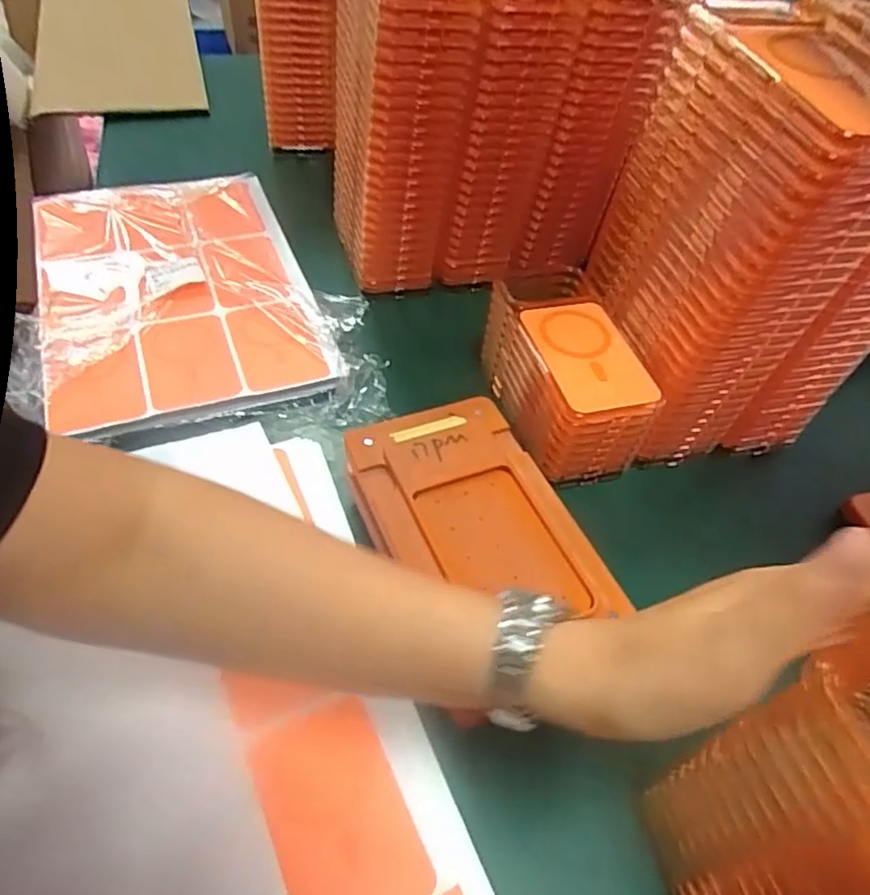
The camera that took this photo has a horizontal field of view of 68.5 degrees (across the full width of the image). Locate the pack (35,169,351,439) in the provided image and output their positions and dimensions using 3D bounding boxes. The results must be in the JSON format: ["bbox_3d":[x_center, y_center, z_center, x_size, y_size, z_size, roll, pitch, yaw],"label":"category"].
[{"bbox_3d":[-0.242,-0.151,0.599,0.229,0.022,0.346,-16,53,-17],"label":"pack"}]

